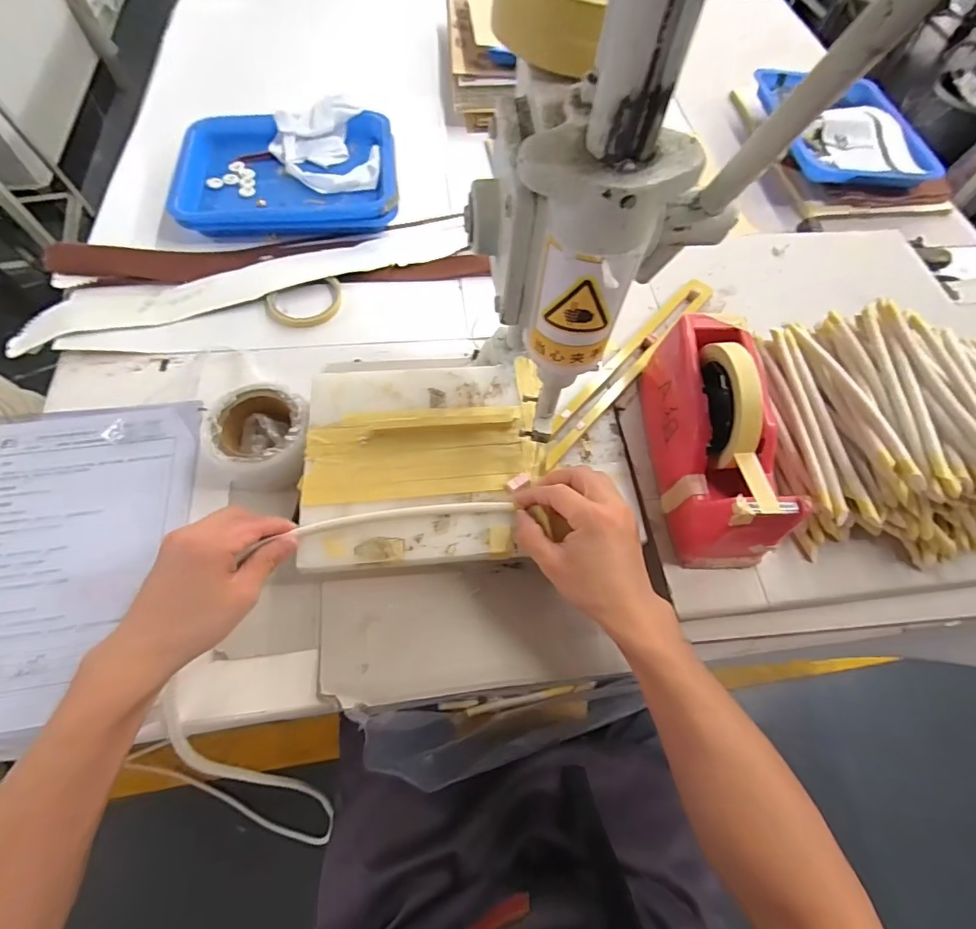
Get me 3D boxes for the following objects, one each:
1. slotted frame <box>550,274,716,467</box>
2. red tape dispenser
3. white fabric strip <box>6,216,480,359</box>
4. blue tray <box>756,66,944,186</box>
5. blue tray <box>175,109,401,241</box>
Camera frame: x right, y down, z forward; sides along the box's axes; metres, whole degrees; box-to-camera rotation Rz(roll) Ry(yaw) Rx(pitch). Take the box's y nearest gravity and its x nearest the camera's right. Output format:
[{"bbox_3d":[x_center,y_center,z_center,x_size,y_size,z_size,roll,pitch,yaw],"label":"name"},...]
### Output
[{"bbox_3d":[0.148,-0.106,0.513,0.033,0.013,0.301,39,67,15],"label":"slotted frame"},{"bbox_3d":[0.196,-0.029,0.413,0.075,0.117,0.204,0,64,-4],"label":"red tape dispenser"},{"bbox_3d":[-0.287,-0.234,0.620,0.548,0.015,0.063,-19,66,-13],"label":"white fabric strip"},{"bbox_3d":[0.558,-0.533,0.775,0.221,0.037,0.257,-3,64,-5],"label":"blue tray"},{"bbox_3d":[-0.271,-0.401,0.680,0.283,0.048,0.209,-4,64,-6],"label":"blue tray"}]

